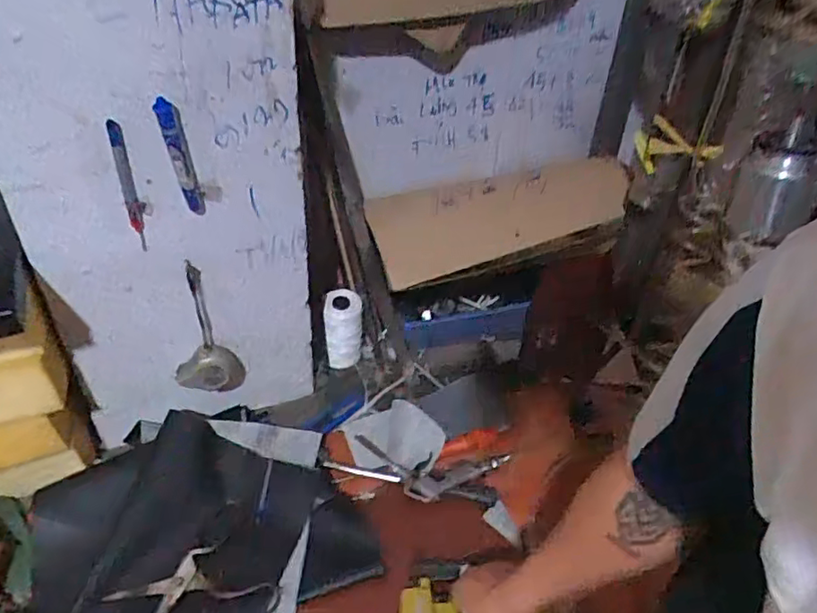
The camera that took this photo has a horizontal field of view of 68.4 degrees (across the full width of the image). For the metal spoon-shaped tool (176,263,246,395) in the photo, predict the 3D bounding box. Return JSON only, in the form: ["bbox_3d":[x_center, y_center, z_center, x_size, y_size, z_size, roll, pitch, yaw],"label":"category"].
[{"bbox_3d":[-0.277,0.047,0.821,0.091,0.212,0.037,-12,40,-20],"label":"metal spoon-shaped tool"}]

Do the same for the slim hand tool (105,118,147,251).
[{"bbox_3d":[-0.315,-0.135,0.678,0.017,0.154,0.011,-20,43,-28],"label":"slim hand tool"}]

